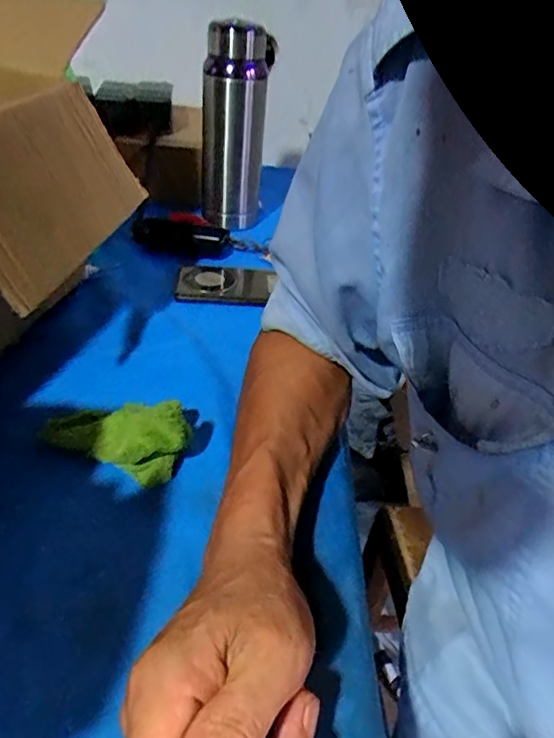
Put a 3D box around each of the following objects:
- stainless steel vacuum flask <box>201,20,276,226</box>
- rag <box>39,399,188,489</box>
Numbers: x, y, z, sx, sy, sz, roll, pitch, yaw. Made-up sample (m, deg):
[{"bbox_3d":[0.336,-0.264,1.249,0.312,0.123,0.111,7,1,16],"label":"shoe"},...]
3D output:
[{"bbox_3d":[-0.056,-0.304,0.668,0.069,0.230,0.068,28,42,27],"label":"stainless steel vacuum flask"},{"bbox_3d":[-0.109,0.043,0.375,0.107,0.051,0.063,4,35,19],"label":"rag"}]

